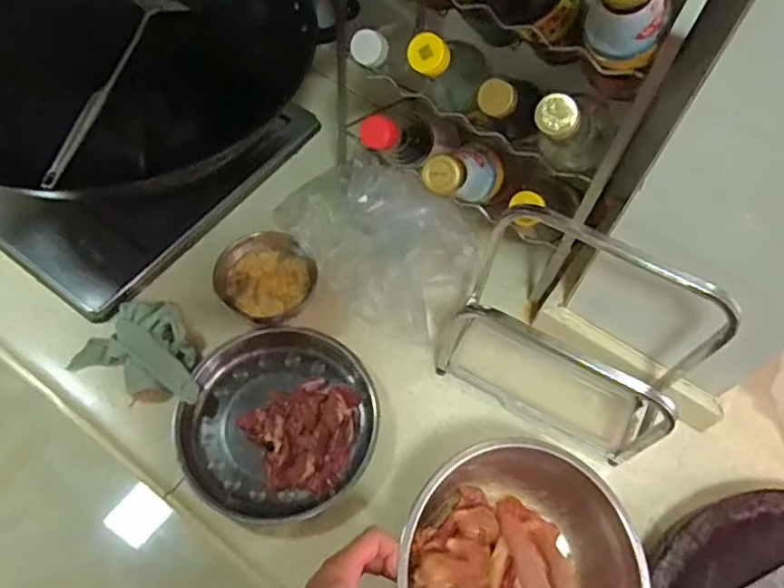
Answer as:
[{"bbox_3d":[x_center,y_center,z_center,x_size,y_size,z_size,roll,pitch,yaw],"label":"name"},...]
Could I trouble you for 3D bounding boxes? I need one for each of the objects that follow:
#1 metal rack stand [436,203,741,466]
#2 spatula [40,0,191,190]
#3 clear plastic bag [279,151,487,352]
[{"bbox_3d":[0.175,0.043,0.607,0.227,0.225,0.105,27,63,13],"label":"metal rack stand"},{"bbox_3d":[-0.329,-0.249,0.713,0.052,0.024,0.320,11,61,4],"label":"spatula"},{"bbox_3d":[-0.014,-0.064,0.709,0.222,0.128,0.150,31,64,14],"label":"clear plastic bag"}]

